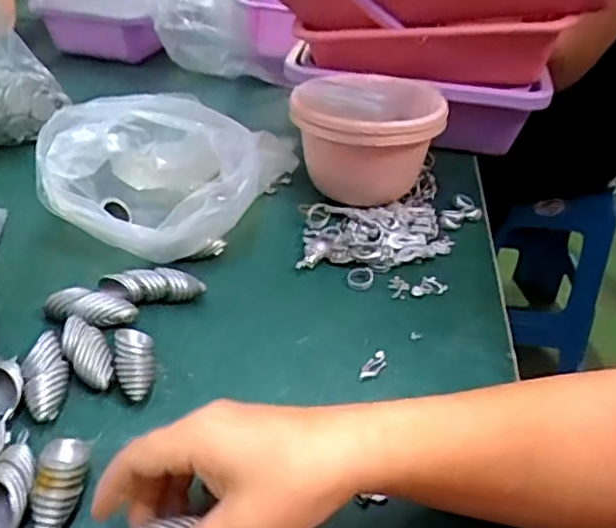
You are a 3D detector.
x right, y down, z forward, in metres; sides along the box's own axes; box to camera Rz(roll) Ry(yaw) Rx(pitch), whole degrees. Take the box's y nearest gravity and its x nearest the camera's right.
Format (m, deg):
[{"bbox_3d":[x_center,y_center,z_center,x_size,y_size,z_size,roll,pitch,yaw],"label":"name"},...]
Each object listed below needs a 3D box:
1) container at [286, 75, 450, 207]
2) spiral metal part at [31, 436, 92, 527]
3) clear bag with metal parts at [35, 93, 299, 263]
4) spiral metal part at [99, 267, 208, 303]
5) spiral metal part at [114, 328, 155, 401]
[{"bbox_3d":[0.058,-0.121,0.606,0.147,0.109,0.129,8,36,6],"label":"container"},{"bbox_3d":[-0.139,0.126,0.334,0.023,0.021,0.066,2,48,-2],"label":"spiral metal part"},{"bbox_3d":[-0.143,-0.081,0.555,0.178,0.111,0.154,-12,38,-21],"label":"clear bag with metal parts"},{"bbox_3d":[-0.126,0.019,0.490,0.080,0.024,0.022,0,36,-6],"label":"spiral metal part"},{"bbox_3d":[-0.120,0.068,0.420,0.025,0.024,0.062,-6,37,-13],"label":"spiral metal part"}]

